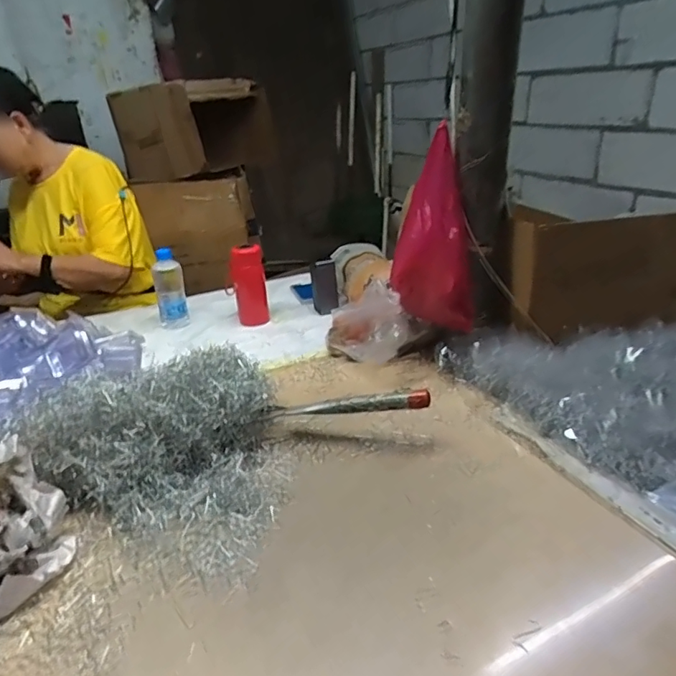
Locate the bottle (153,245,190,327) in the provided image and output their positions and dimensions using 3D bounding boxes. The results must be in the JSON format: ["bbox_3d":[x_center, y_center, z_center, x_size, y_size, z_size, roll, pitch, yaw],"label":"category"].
[{"bbox_3d":[-0.380,-0.108,1.143,0.065,0.177,0.053,-8,26,-17],"label":"bottle"}]

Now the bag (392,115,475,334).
[{"bbox_3d":[0.171,-0.166,0.862,0.157,0.293,0.059,16,32,33],"label":"bag"}]

